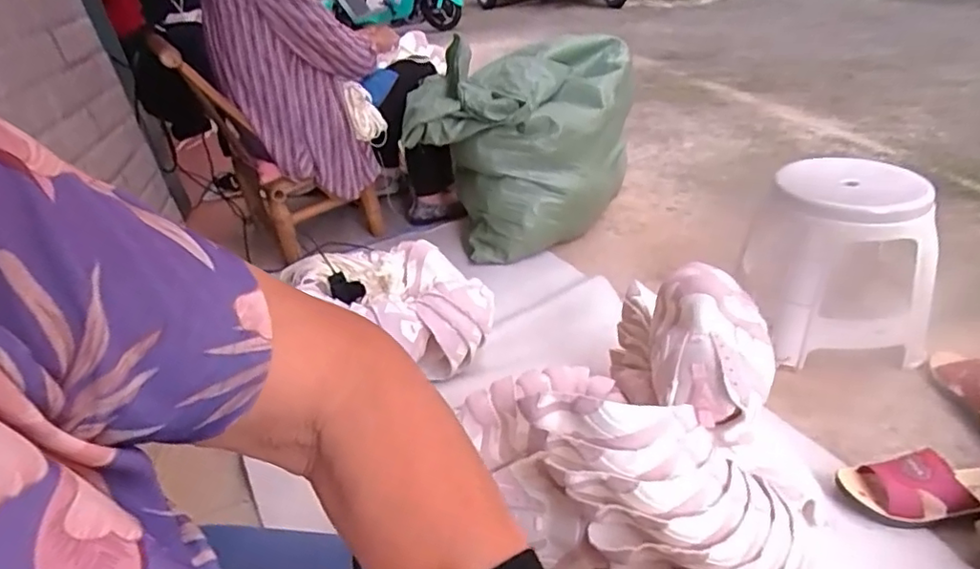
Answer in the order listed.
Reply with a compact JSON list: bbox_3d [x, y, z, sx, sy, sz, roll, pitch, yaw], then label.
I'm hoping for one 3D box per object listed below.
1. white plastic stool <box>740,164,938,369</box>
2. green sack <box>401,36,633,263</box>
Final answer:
[{"bbox_3d":[0.632,-0.036,1.108,0.269,0.309,0.258,-7,32,4],"label":"white plastic stool"},{"bbox_3d":[0.109,-0.381,1.632,0.487,0.440,0.548,4,34,21],"label":"green sack"}]

